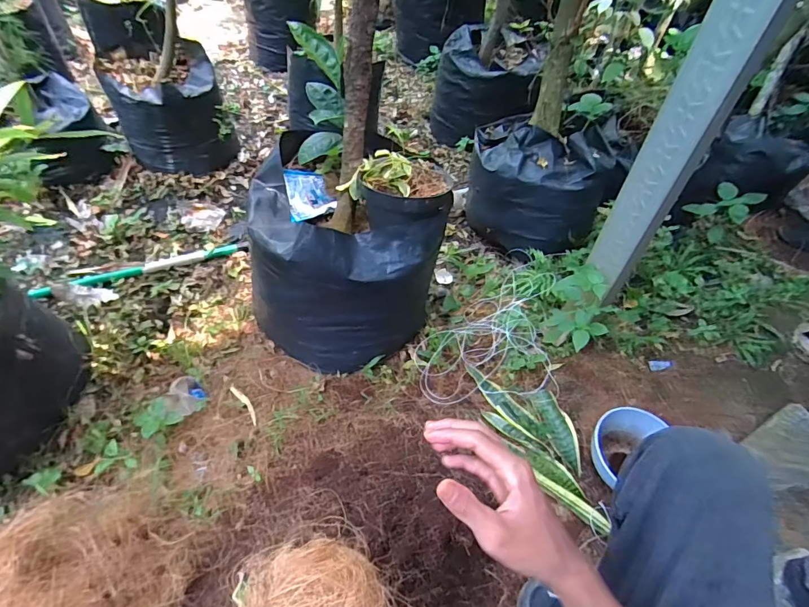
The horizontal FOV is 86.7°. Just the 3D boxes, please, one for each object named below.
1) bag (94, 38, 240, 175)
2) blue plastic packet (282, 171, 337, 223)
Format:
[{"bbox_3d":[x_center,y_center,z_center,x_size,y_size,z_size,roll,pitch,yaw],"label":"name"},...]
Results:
[{"bbox_3d":[-0.607,-0.506,1.139,0.266,0.234,0.241,-16,52,-19],"label":"bag"},{"bbox_3d":[-0.167,-0.193,0.774,0.084,0.043,0.120,-10,53,-13],"label":"blue plastic packet"}]

